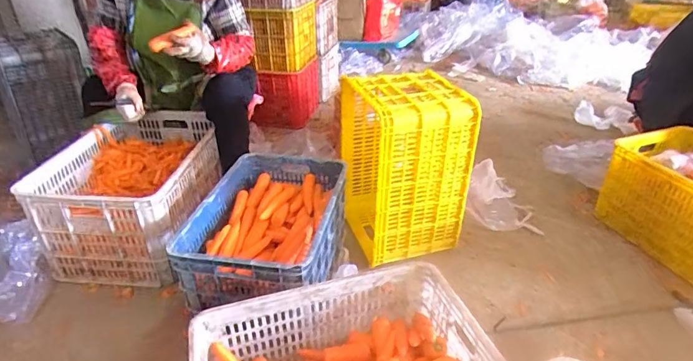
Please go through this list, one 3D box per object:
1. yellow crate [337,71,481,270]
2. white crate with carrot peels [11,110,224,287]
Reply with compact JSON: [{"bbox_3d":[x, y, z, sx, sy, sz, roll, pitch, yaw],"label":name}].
[{"bbox_3d":[0.173,-0.054,1.431,0.300,0.522,0.379,-11,32,-15],"label":"yellow crate"},{"bbox_3d":[-0.702,0.036,1.493,0.486,0.311,0.616,-2,31,-2],"label":"white crate with carrot peels"}]

